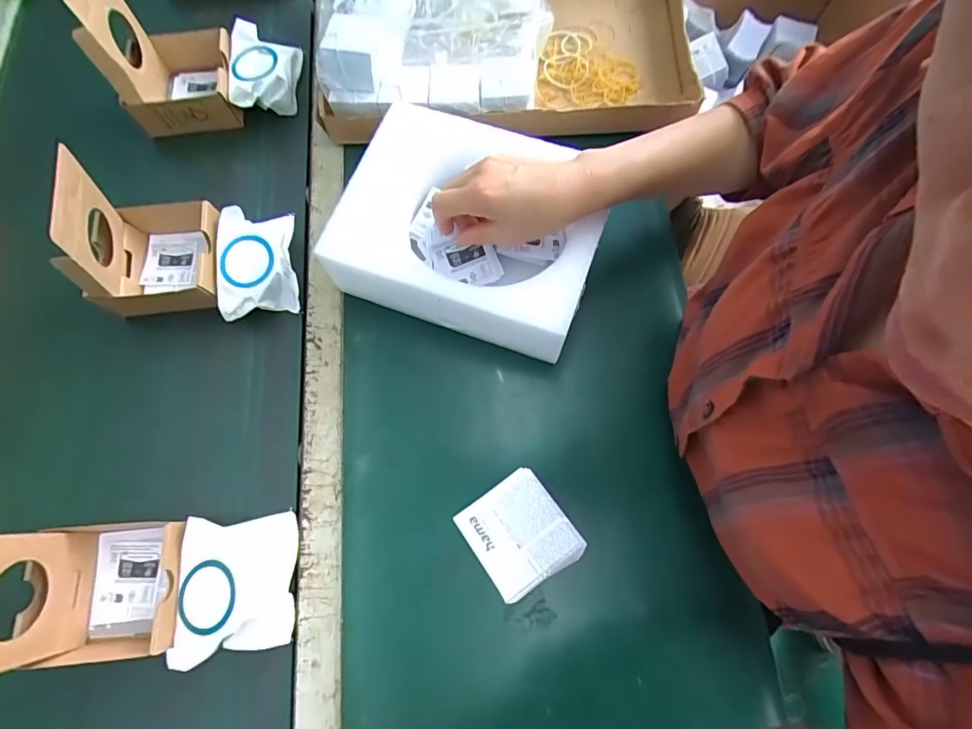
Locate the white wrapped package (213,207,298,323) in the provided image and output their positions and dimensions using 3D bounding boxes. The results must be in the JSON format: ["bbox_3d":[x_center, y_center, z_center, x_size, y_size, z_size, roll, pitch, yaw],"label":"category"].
[{"bbox_3d":[-0.235,-0.102,0.473,0.072,0.051,0.104,-8,73,-2],"label":"white wrapped package"}]

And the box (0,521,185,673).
[{"bbox_3d":[-0.306,0.171,0.341,0.113,0.140,0.098,-7,72,-1],"label":"box"}]

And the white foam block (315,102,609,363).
[{"bbox_3d":[-0.009,-0.131,0.447,0.224,0.083,0.185,19,74,7],"label":"white foam block"}]

